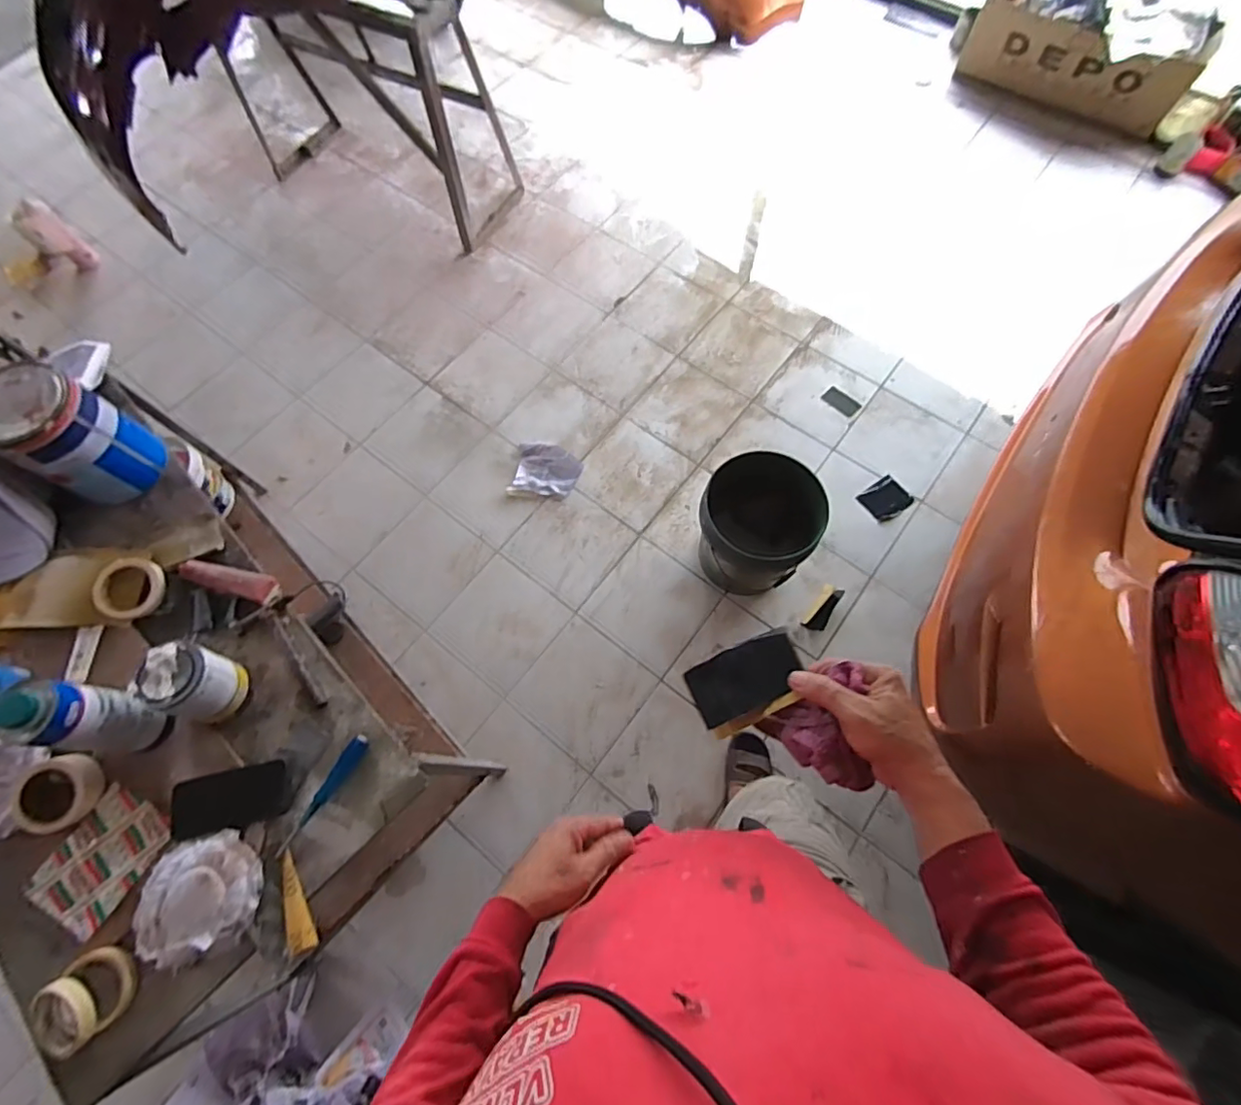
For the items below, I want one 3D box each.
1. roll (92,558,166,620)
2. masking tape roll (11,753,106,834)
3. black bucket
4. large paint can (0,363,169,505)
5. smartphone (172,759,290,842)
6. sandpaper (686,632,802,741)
[{"bbox_3d":[-0.847,0.061,0.969,0.105,0.017,0.105,-2,78,-20],"label":"roll"},{"bbox_3d":[-0.840,0.359,0.839,0.110,0.037,0.104,-12,69,-3],"label":"masking tape roll"},{"bbox_3d":[0.342,-0.062,1.469,0.276,0.338,0.270,0,69,1],"label":"black bucket"},{"bbox_3d":[-0.955,-0.207,0.979,0.171,0.200,0.159,0,69,1],"label":"large paint can"},{"bbox_3d":[-0.594,0.376,0.862,0.169,0.015,0.083,-14,69,-4],"label":"smartphone"},{"bbox_3d":[0.122,0.124,0.542,0.106,0.016,0.070,-32,53,16],"label":"sandpaper"}]

